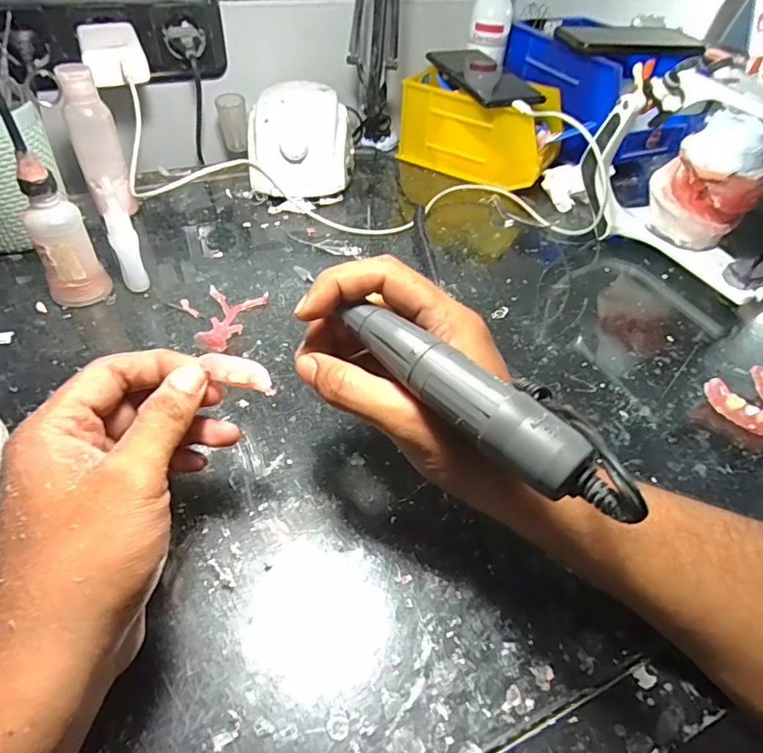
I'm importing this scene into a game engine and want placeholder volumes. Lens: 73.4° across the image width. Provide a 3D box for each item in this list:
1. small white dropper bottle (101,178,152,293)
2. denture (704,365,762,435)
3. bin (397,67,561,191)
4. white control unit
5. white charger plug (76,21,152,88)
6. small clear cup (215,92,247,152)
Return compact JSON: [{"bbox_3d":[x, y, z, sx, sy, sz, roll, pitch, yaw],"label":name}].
[{"bbox_3d":[-0.196,-0.103,0.390,0.019,0.083,0.020,-15,50,-19],"label":"small white dropper bottle"},{"bbox_3d":[0.271,0.016,0.370,0.058,0.017,0.051,-23,53,-25],"label":"denture"},{"bbox_3d":[0.117,-0.285,0.591,0.166,0.088,0.104,31,51,22],"label":"bin"},{"bbox_3d":[-0.083,-0.249,0.546,0.106,0.081,0.124,0,46,-6],"label":"white control unit"},{"bbox_3d":[-0.246,-0.296,0.468,0.051,0.034,0.069,-19,51,-22],"label":"white charger plug"},{"bbox_3d":[-0.161,-0.276,0.558,0.030,0.054,0.024,-7,48,-12],"label":"small clear cup"}]

